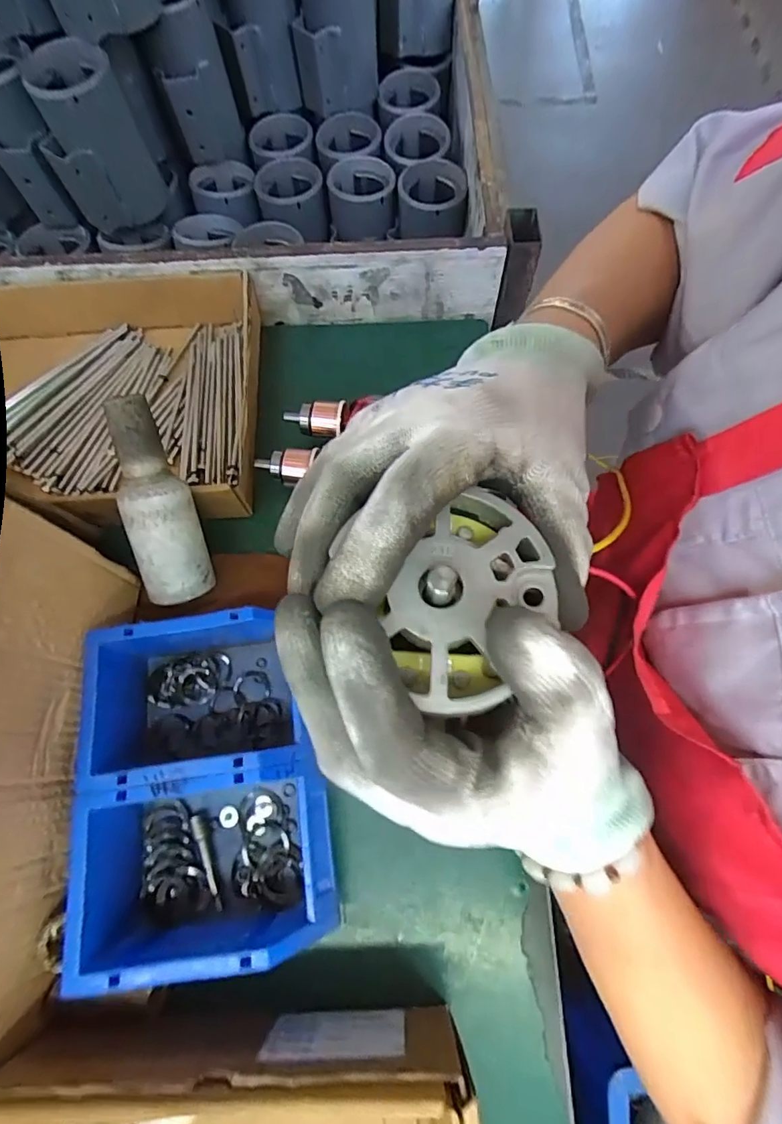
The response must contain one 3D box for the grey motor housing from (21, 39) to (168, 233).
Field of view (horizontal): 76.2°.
[{"bbox_3d":[-0.314,-0.445,0.533,0.099,0.131,0.090,-27,71,-8],"label":"grey motor housing"}]

